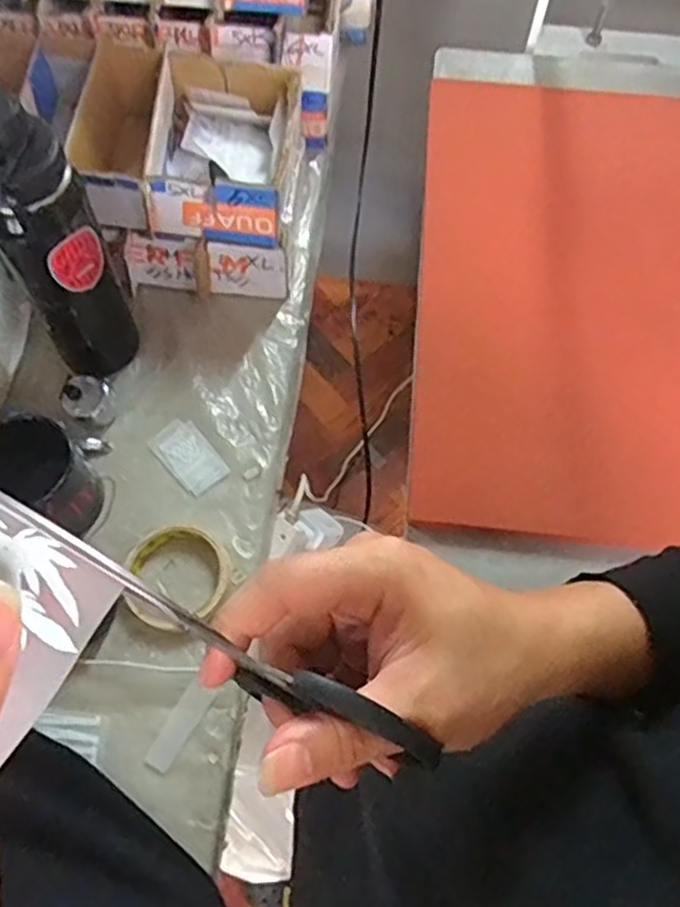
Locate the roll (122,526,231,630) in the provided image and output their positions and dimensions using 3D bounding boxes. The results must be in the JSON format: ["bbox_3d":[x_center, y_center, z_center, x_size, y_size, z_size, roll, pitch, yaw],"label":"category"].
[{"bbox_3d":[-0.143,0.108,0.633,0.089,0.020,0.090,1,66,-2],"label":"roll"}]

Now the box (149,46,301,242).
[{"bbox_3d":[-0.113,-0.295,0.691,0.128,0.081,0.171,5,66,0],"label":"box"}]

